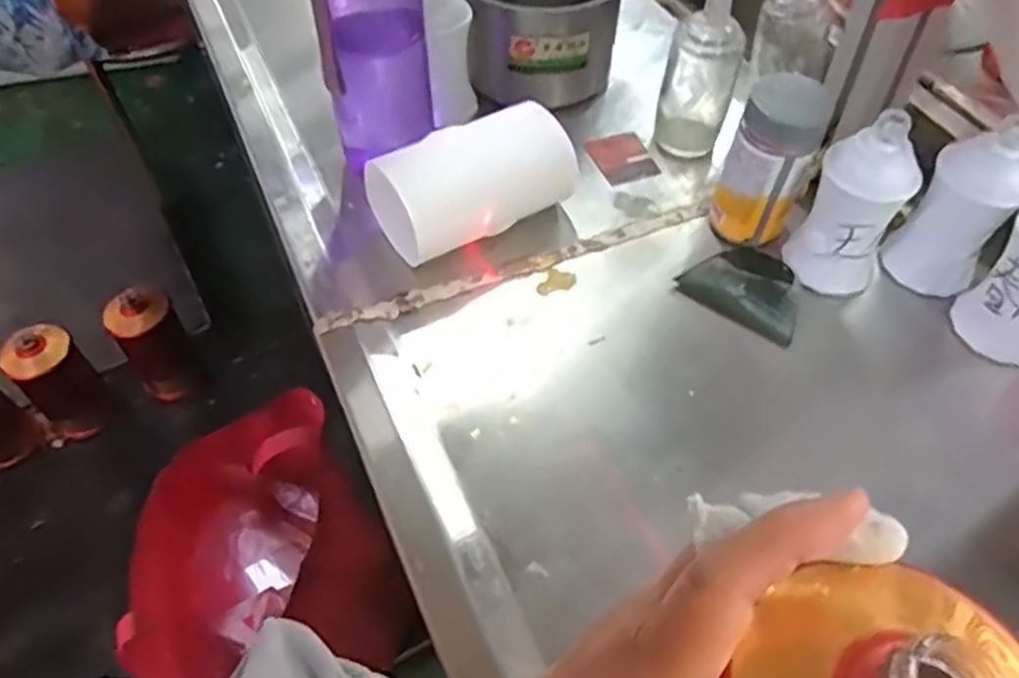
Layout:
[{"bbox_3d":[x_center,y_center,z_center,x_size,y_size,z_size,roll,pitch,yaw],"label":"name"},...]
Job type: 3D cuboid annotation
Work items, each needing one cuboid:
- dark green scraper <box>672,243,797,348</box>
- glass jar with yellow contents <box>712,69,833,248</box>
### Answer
[{"bbox_3d":[0.161,-0.036,0.509,0.079,0.016,0.055,30,59,22],"label":"dark green scraper"},{"bbox_3d":[0.169,-0.113,0.498,0.051,0.107,0.045,24,57,18],"label":"glass jar with yellow contents"}]

